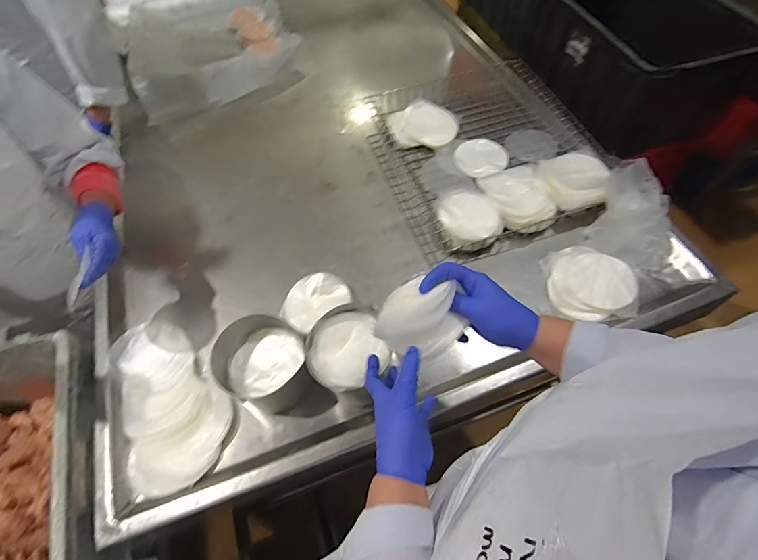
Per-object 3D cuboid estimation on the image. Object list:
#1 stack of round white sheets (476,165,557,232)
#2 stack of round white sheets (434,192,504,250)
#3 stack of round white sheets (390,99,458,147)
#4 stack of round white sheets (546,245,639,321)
[{"bbox_3d":[0.291,-0.171,0.848,0.122,0.044,0.163,-15,59,-5],"label":"stack of round white sheets"},{"bbox_3d":[0.183,-0.124,0.829,0.127,0.046,0.140,-9,58,-2],"label":"stack of round white sheets"},{"bbox_3d":[0.111,-0.383,0.989,0.173,0.047,0.132,0,58,4],"label":"stack of round white sheets"},{"bbox_3d":[0.405,0.004,0.755,0.150,0.026,0.151,17,61,13],"label":"stack of round white sheets"}]

